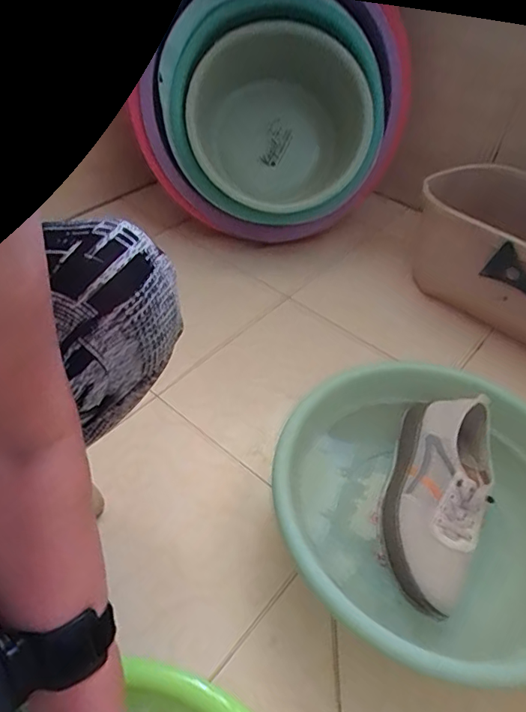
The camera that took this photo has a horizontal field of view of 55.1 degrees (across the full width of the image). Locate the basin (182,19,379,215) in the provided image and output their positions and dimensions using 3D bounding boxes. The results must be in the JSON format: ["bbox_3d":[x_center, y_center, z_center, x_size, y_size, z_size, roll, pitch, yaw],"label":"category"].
[{"bbox_3d":[0.020,-0.414,0.902,0.319,0.291,0.140,-26,10,-7],"label":"basin"}]

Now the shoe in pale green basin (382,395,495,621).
[{"bbox_3d":[0.187,0.154,0.549,0.106,0.088,0.233,18,47,13],"label":"shoe in pale green basin"}]

